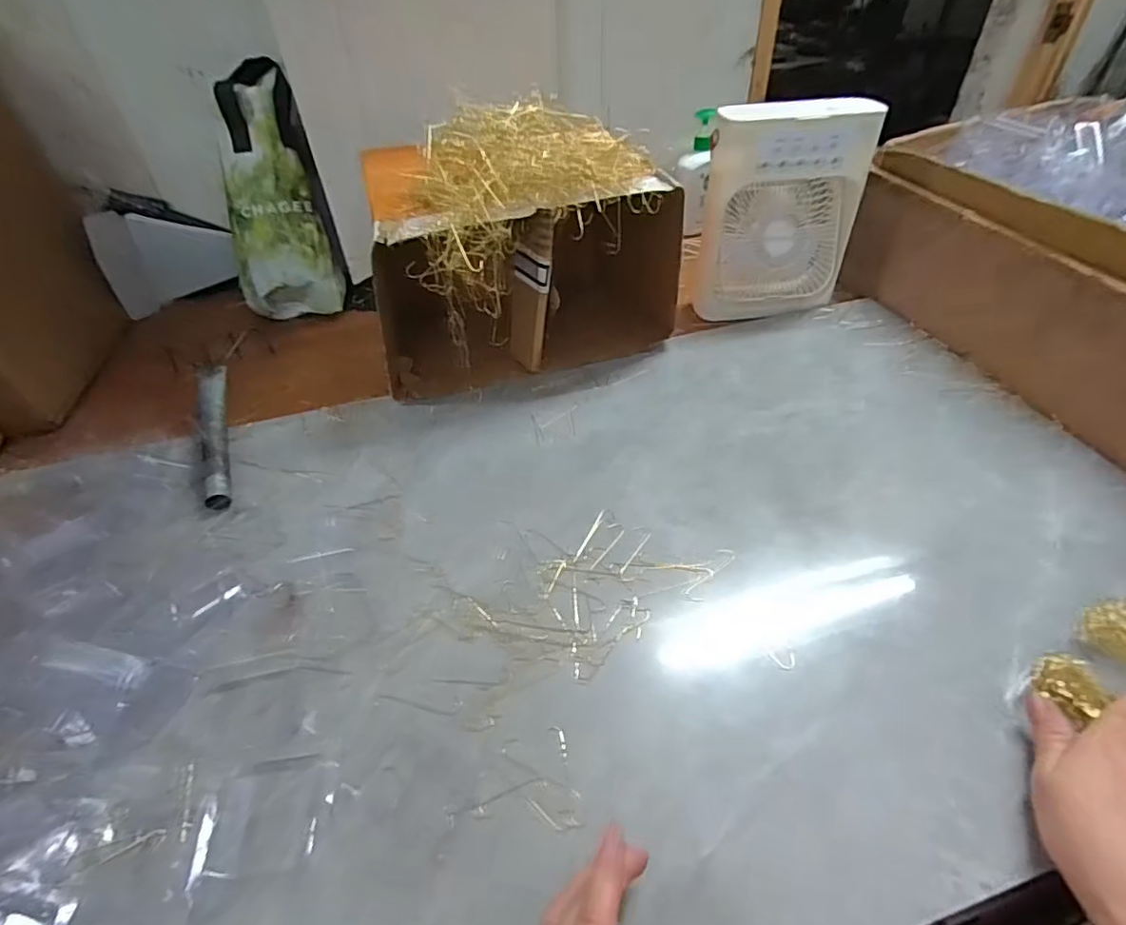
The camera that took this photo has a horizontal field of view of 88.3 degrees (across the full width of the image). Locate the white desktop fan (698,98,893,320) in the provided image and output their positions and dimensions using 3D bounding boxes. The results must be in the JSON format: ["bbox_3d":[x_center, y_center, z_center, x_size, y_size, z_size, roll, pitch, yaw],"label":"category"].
[{"bbox_3d":[0.283,-0.323,0.761,0.195,0.246,0.063,1,44,4],"label":"white desktop fan"}]

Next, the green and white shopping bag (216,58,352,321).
[{"bbox_3d":[-0.392,-0.361,0.774,0.126,0.322,0.076,-4,19,0],"label":"green and white shopping bag"}]

